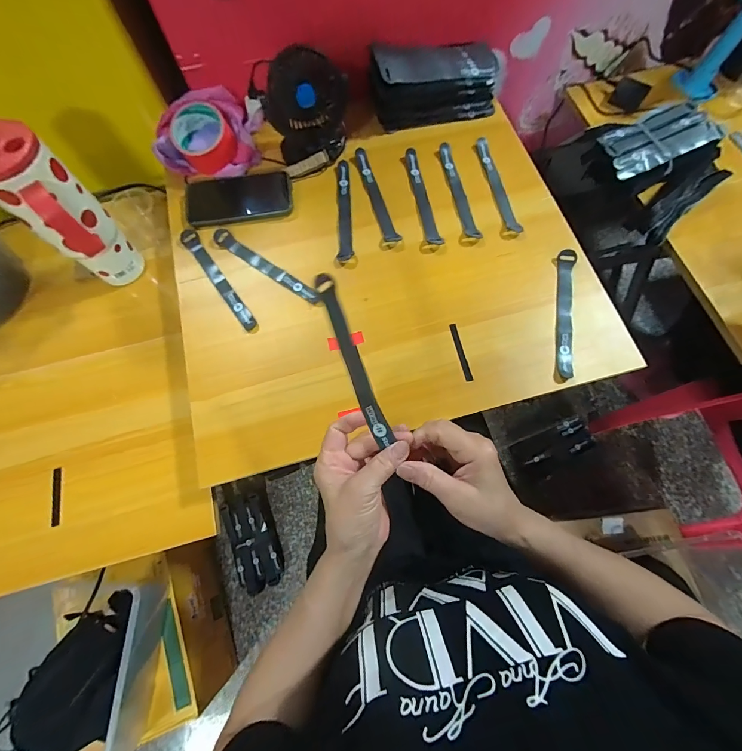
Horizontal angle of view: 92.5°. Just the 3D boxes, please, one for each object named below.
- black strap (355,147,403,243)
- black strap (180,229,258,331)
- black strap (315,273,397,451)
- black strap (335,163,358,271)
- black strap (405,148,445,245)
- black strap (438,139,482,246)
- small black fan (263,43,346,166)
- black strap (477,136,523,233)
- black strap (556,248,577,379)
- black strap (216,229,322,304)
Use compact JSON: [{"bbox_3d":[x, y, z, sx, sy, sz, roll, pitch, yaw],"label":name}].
[{"bbox_3d":[0.006,-0.287,0.562,0.023,0.009,0.191,-17,72,-5],"label":"black strap"},{"bbox_3d":[-0.225,-0.142,0.521,0.023,0.008,0.201,-34,74,-10],"label":"black strap"},{"bbox_3d":[-0.017,-0.016,0.332,0.017,0.013,0.168,-21,84,-6],"label":"black strap"},{"bbox_3d":[-0.038,-0.255,0.553,0.030,0.007,0.203,-1,71,0],"label":"black strap"},{"bbox_3d":[0.080,-0.284,0.559,0.022,0.008,0.190,-11,72,-3],"label":"black strap"},{"bbox_3d":[0.133,-0.289,0.561,0.033,0.007,0.200,-11,72,-3],"label":"black strap"},{"bbox_3d":[-0.097,-0.394,0.534,0.122,0.126,0.069,-11,72,-3],"label":"small black fan"},{"bbox_3d":[0.200,-0.307,0.567,0.022,0.007,0.193,-11,72,-3],"label":"black strap"},{"bbox_3d":[0.269,-0.090,0.491,0.023,0.013,0.192,7,70,14],"label":"black strap"},{"bbox_3d":[-0.154,-0.160,0.526,0.197,0.010,0.024,35,75,12],"label":"black strap"}]

